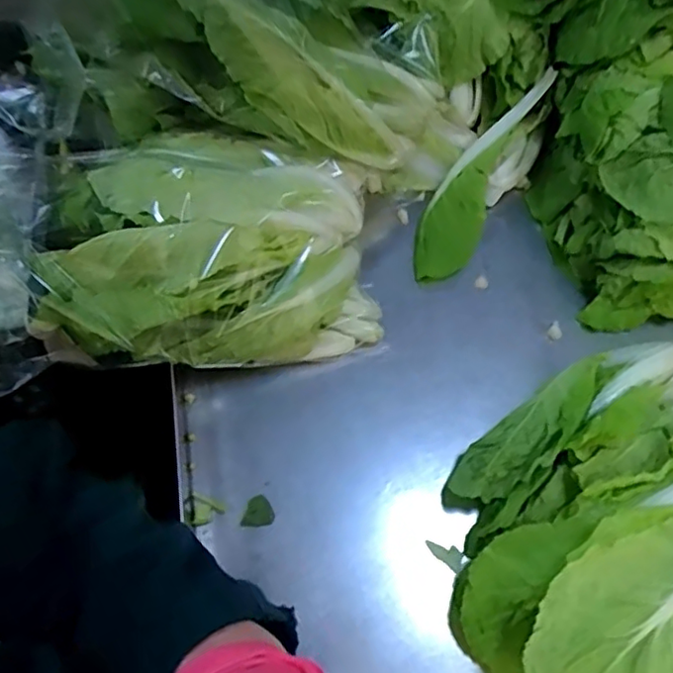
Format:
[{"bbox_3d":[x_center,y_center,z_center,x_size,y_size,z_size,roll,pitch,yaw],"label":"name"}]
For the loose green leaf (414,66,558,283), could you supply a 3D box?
[{"bbox_3d":[0.167,-0.188,0.726,0.070,0.035,0.288,28,81,11],"label":"loose green leaf"}]

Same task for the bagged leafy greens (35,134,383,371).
[{"bbox_3d":[-0.110,-0.093,0.616,0.294,0.154,0.235,-10,65,-8],"label":"bagged leafy greens"}]

